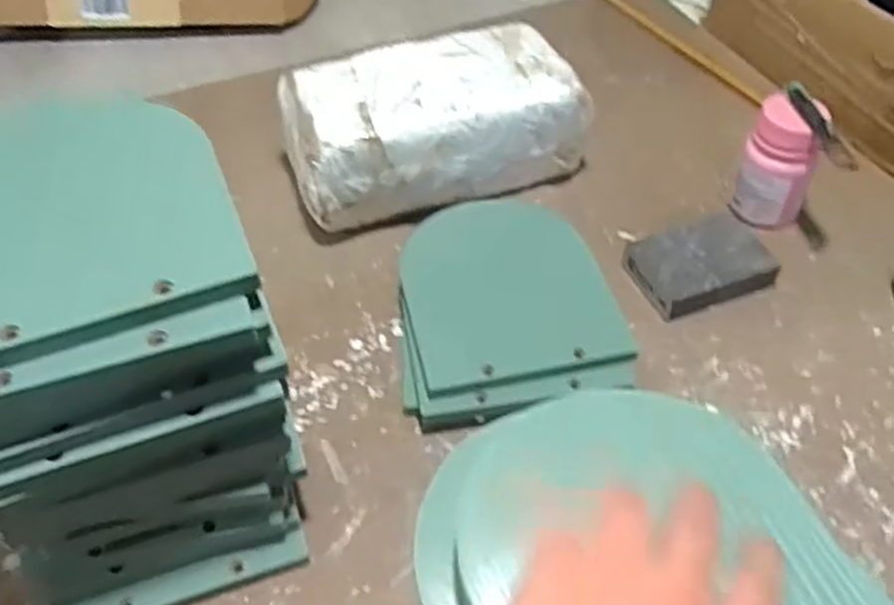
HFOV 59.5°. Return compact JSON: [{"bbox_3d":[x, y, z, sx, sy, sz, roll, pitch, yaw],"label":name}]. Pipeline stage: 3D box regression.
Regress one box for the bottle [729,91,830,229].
[{"bbox_3d":[0.273,-0.112,0.643,0.058,0.101,0.047,22,53,18],"label":"bottle"}]

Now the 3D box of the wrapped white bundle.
[{"bbox_3d":[-0.014,-0.149,0.678,0.242,0.109,0.110,-18,51,-14],"label":"wrapped white bundle"}]

